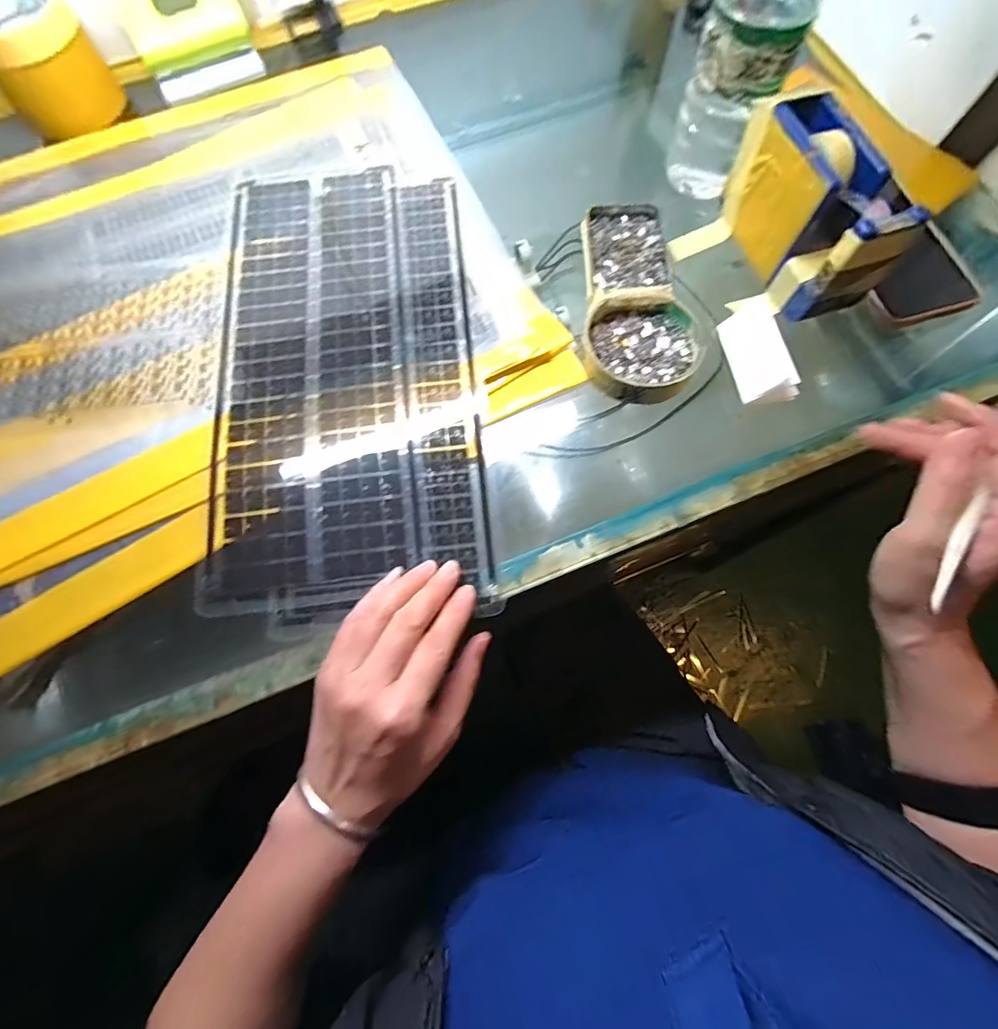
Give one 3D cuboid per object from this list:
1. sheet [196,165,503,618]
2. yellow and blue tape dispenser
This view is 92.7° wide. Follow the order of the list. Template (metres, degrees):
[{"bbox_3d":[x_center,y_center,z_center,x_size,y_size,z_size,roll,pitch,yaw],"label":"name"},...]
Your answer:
[{"bbox_3d":[-0.113,-0.119,0.353,0.186,0.011,0.361,-7,70,-1],"label":"sheet"},{"bbox_3d":[0.213,-0.207,0.330,0.051,0.081,0.135,-16,71,-4],"label":"yellow and blue tape dispenser"}]

